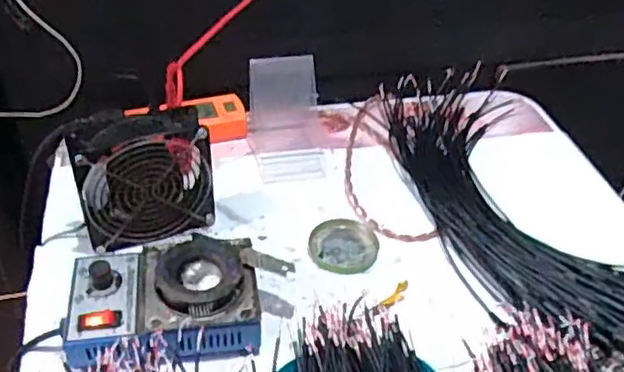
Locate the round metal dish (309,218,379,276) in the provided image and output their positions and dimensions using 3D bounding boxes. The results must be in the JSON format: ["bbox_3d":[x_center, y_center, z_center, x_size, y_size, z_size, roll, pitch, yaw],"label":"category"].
[{"bbox_3d":[0.032,0.055,0.634,0.066,0.012,0.060,2,42,-1],"label":"round metal dish"}]

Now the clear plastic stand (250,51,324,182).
[{"bbox_3d":[-0.026,-0.077,0.713,0.079,0.097,0.096,-2,42,-6],"label":"clear plastic stand"}]

